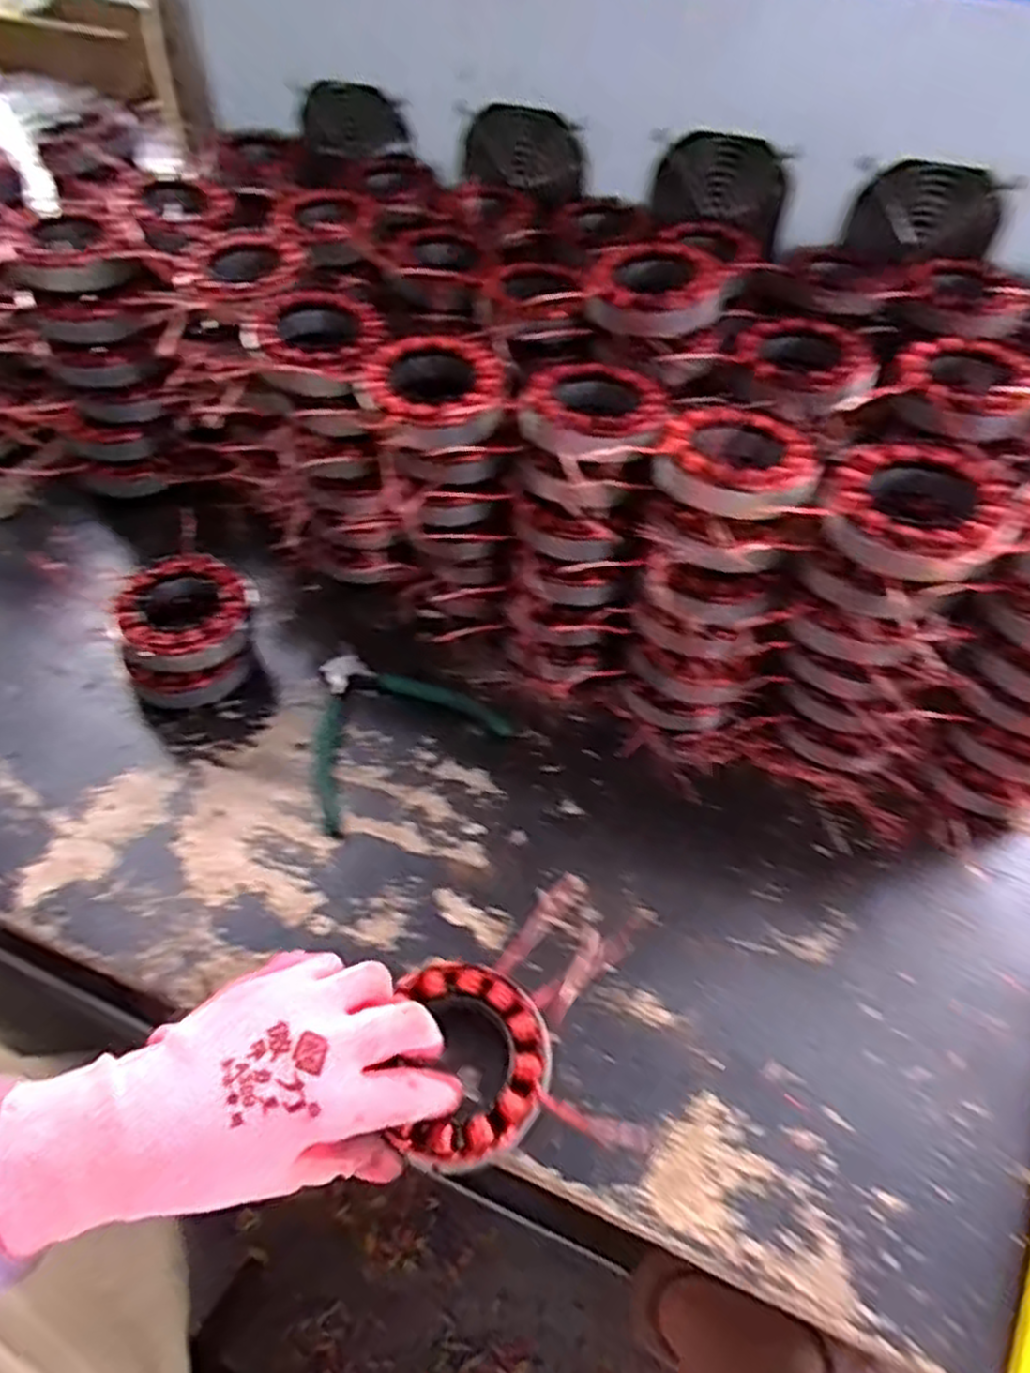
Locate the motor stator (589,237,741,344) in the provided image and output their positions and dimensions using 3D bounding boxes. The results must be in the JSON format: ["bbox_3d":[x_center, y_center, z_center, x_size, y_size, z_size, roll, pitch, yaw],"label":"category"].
[{"bbox_3d":[0.094,-0.261,0.504,0.089,0.040,0.093,1,52,-1],"label":"motor stator"}]

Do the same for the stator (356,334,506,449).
[{"bbox_3d":[-0.051,-0.184,0.469,0.086,0.033,0.085,1,52,-1],"label":"stator"}]

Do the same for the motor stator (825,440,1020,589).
[{"bbox_3d":[0.212,-0.092,0.399,0.087,0.033,0.097,20,54,13],"label":"motor stator"}]

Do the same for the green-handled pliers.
[{"bbox_3d":[-0.091,0.021,0.512,0.135,0.011,0.118,-29,57,-21],"label":"green-handled pliers"}]

